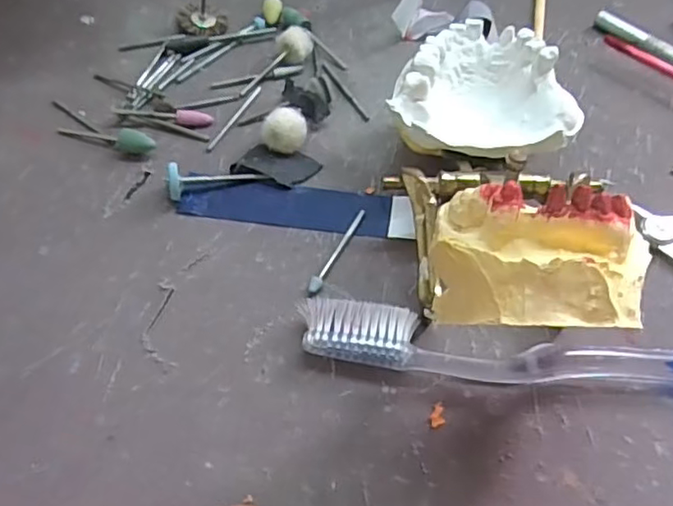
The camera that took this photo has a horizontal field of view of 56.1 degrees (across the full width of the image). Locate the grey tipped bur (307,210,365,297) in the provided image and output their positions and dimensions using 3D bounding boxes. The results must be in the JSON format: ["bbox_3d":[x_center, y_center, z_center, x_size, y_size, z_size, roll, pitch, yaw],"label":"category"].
[{"bbox_3d":[0.000,-0.001,0.238,0.004,0.004,0.043,22,57,14],"label":"grey tipped bur"}]

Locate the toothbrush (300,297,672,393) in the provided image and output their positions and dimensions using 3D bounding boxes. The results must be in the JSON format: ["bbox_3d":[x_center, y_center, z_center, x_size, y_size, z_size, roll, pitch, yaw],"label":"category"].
[{"bbox_3d":[0.083,0.035,0.209,0.188,0.013,0.018,5,55,3],"label":"toothbrush"}]

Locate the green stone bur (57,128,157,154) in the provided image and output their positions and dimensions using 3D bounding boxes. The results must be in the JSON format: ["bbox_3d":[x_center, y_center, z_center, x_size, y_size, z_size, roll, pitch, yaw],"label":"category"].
[{"bbox_3d":[-0.099,-0.050,0.269,0.046,0.009,0.007,15,56,10],"label":"green stone bur"}]

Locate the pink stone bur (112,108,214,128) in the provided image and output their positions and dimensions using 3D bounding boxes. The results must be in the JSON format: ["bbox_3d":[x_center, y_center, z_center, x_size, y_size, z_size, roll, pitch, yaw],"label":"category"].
[{"bbox_3d":[-0.077,-0.060,0.279,0.043,0.005,0.007,5,55,3],"label":"pink stone bur"}]

